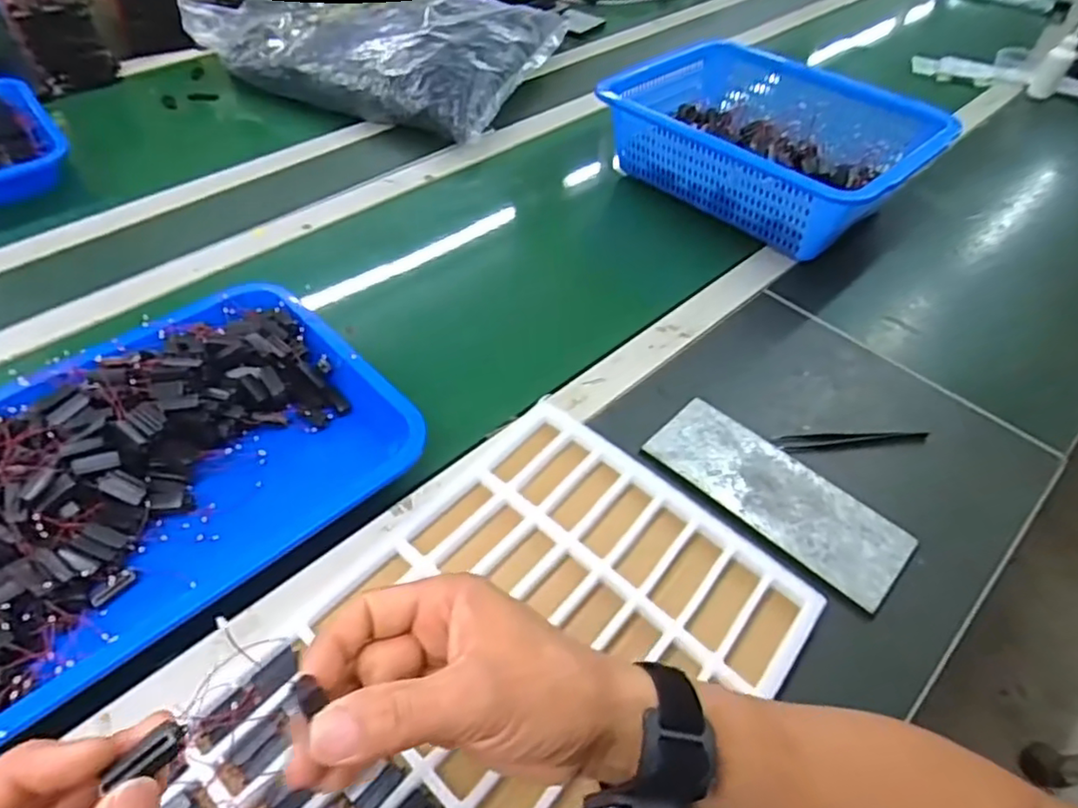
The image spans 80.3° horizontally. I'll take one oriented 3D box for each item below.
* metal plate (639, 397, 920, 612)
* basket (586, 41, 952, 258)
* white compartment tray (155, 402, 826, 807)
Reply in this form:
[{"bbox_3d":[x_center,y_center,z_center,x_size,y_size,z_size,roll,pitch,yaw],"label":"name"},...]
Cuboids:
[{"bbox_3d":[0.183,0.068,0.496,0.196,0.005,0.074,38,62,25],"label":"metal plate"},{"bbox_3d":[0.247,-0.303,0.745,0.220,0.112,0.358,-32,58,-27],"label":"basket"},{"bbox_3d":[-0.035,0.181,0.373,0.246,0.021,0.409,34,55,24],"label":"white compartment tray"}]

